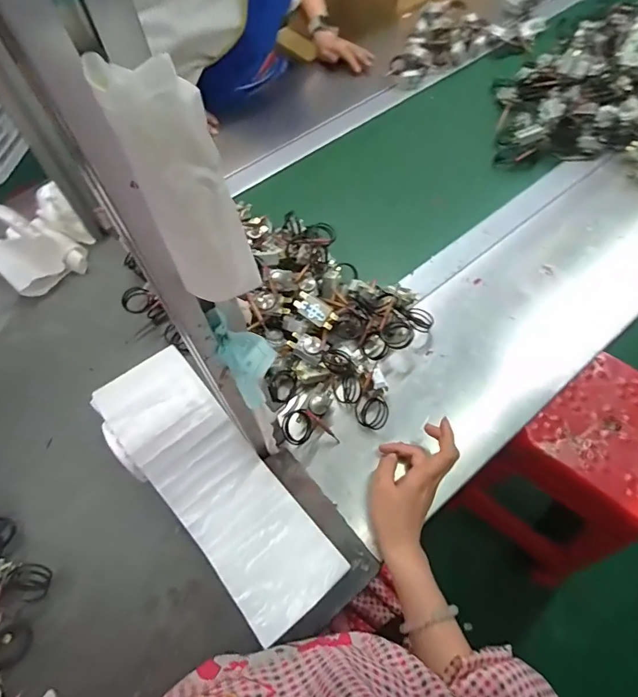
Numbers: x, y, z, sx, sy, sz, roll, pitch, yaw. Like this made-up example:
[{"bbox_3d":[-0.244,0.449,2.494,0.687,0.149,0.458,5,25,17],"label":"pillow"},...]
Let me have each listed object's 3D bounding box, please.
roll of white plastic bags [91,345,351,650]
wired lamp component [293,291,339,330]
[{"bbox_3d":[-0.121,0.145,0.472,0.116,0.062,0.331,-38,65,-17],"label":"roll of white plastic bags"},{"bbox_3d":[-0.004,-0.049,0.560,0.059,0.007,0.029,32,93,-2],"label":"wired lamp component"}]

